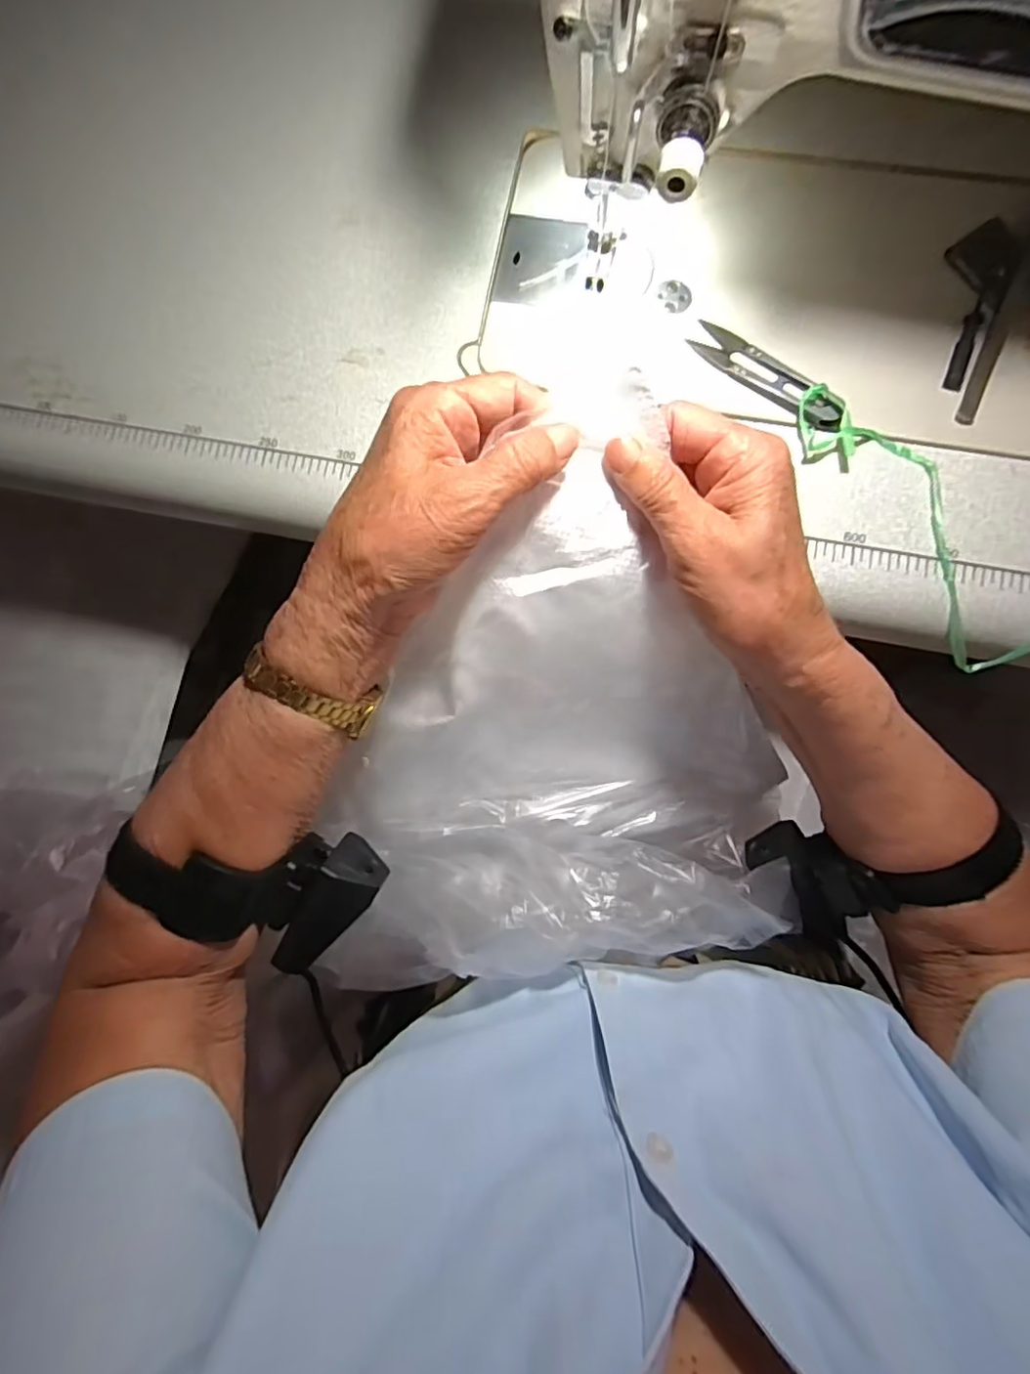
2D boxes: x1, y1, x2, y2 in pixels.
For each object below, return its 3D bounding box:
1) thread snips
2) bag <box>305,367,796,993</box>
[{"bbox_3d":[0.148,-0.183,0.340,0.026,0.013,0.100,-43,82,-3],"label":"thread snips"},{"bbox_3d":[0.016,0.021,0.289,0.231,0.130,0.226,-10,81,2],"label":"bag"}]

